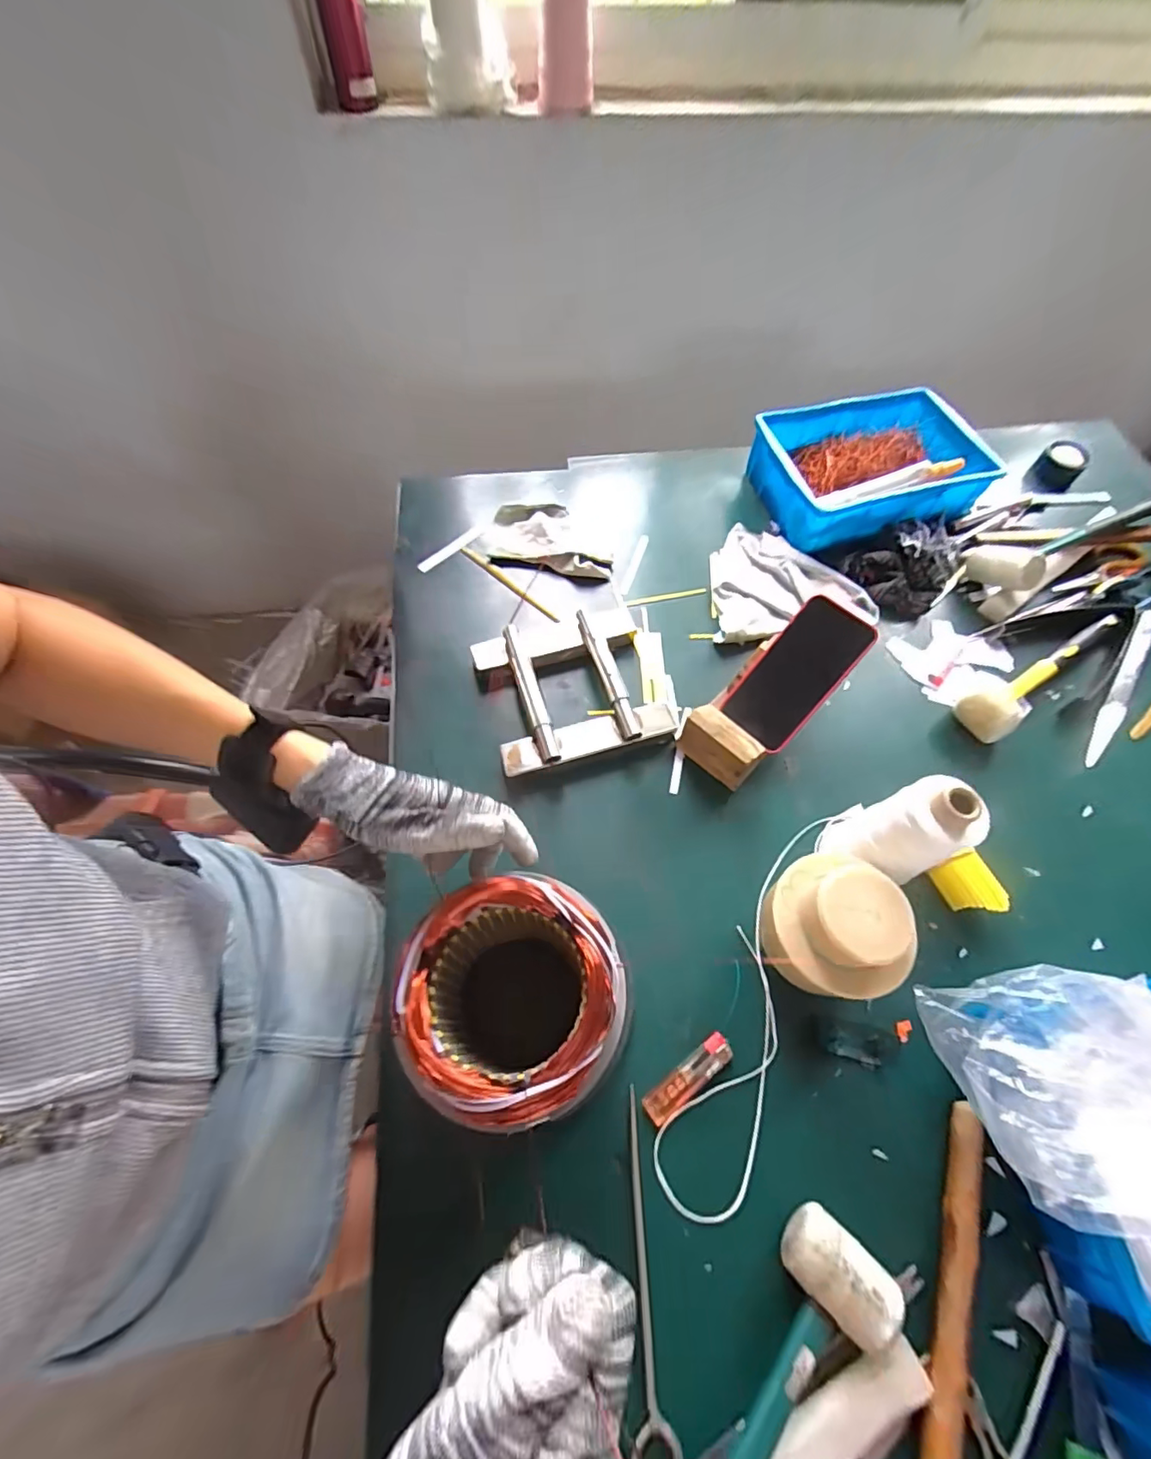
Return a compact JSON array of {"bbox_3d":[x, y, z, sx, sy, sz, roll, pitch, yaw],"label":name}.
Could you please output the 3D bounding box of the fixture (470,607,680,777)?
[{"bbox_3d":[-0.005,-0.053,0.631,0.196,0.040,0.181,-15,64,-9],"label":"fixture"}]

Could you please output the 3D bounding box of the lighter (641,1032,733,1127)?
[{"bbox_3d":[0.096,0.297,0.465,0.087,0.009,0.024,-33,68,-17],"label":"lighter"}]

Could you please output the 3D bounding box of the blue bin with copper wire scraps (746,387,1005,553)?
[{"bbox_3d":[0.428,-0.383,0.797,0.314,0.075,0.212,-15,64,-9],"label":"blue bin with copper wire scraps"}]

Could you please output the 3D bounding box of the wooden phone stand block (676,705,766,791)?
[{"bbox_3d":[0.158,0.013,0.587,0.054,0.064,0.085,-40,70,-19],"label":"wooden phone stand block"}]

